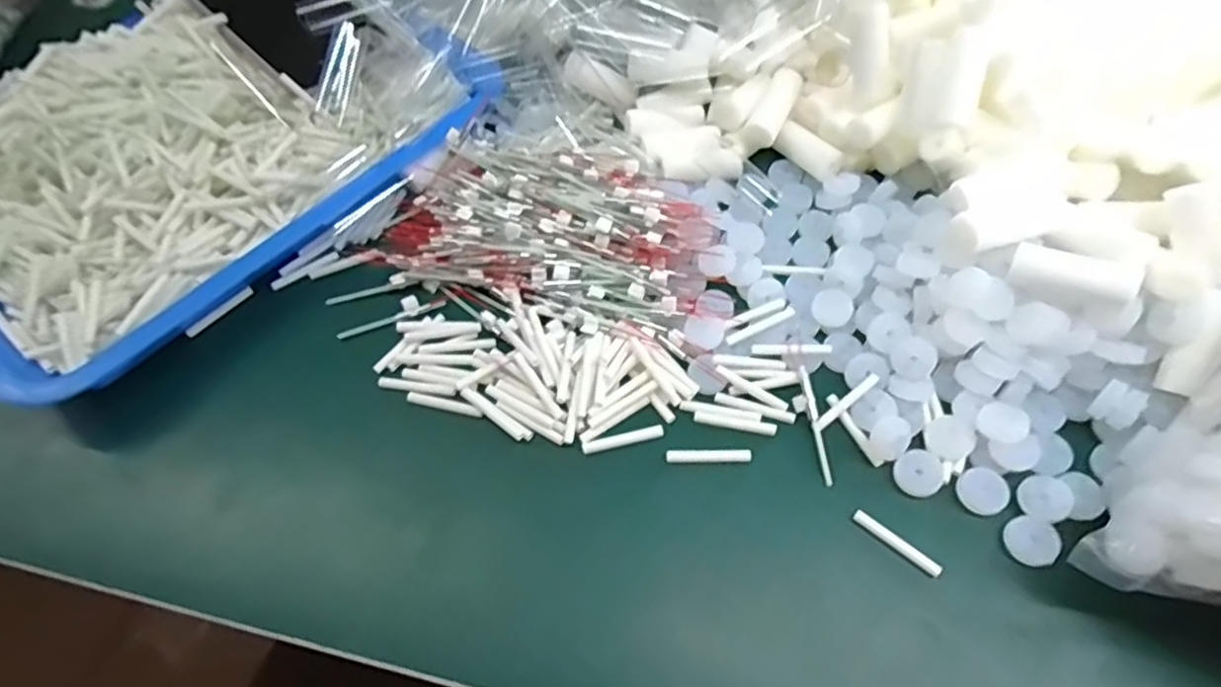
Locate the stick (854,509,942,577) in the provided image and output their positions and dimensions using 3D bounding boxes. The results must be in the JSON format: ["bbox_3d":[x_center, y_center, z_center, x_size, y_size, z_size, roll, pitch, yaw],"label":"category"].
[{"bbox_3d":[0.129,0.089,0.287,0.040,0.004,0.007,36,66,20],"label":"stick"}]

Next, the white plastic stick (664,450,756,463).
[{"bbox_3d":[0.048,0.055,0.310,0.041,0.004,0.005,0,59,2],"label":"white plastic stick"}]

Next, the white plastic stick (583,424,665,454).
[{"bbox_3d":[0.006,0.047,0.316,0.041,0.004,0.006,-11,60,-5],"label":"white plastic stick"}]

